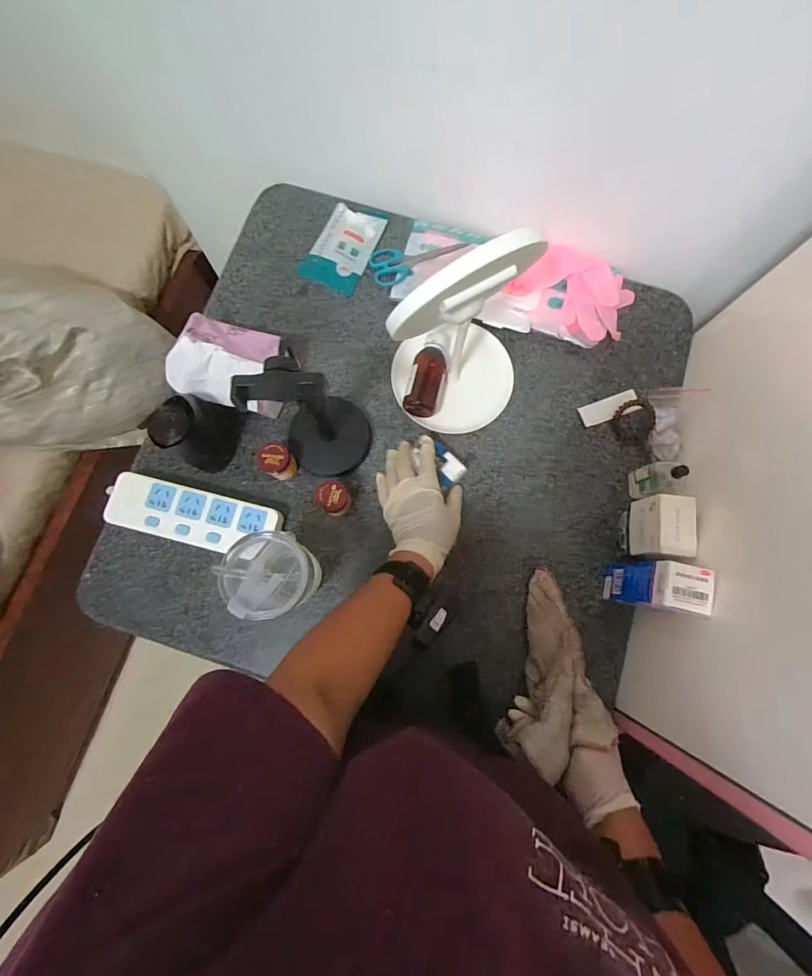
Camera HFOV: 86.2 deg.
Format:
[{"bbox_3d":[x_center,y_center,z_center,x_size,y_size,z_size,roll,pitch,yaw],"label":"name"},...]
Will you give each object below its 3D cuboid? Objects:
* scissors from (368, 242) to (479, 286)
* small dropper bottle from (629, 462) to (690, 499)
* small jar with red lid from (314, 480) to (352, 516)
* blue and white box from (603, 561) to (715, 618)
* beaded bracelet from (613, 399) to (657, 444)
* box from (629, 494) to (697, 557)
[{"bbox_3d":[0.021,-0.359,0.667,0.157,0.013,0.062,-28,80,-6],"label":"scissors"},{"bbox_3d":[0.324,-0.011,0.550,0.040,0.090,0.039,1,78,-1],"label":"small dropper bottle"},{"bbox_3d":[-0.092,0.012,0.559,0.043,0.060,0.039,-42,82,-9],"label":"small jar with red lid"},{"bbox_3d":[0.280,0.113,0.499,0.052,0.135,0.049,9,78,1],"label":"blue and white box"},{"bbox_3d":[0.316,-0.095,0.600,0.049,0.019,0.060,8,88,9],"label":"beaded bracelet"},{"bbox_3d":[0.301,0.047,0.510,0.045,0.062,0.067,2,78,-1],"label":"box"}]

